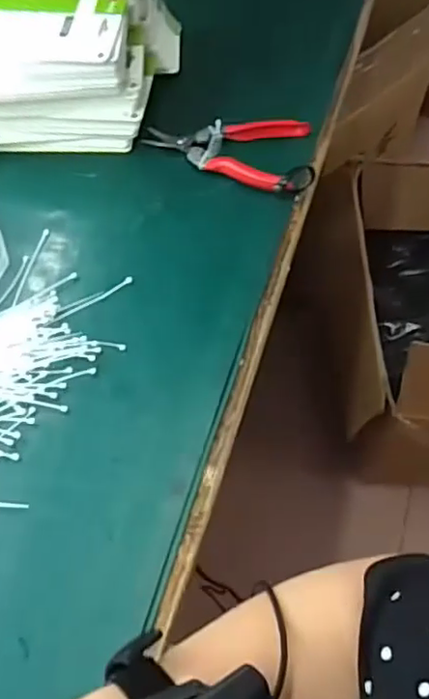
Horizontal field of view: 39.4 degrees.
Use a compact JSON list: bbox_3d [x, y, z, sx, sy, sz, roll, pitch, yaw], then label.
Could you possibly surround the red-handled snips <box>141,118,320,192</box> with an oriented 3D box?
[{"bbox_3d":[0.025,-0.210,0.598,0.168,0.017,0.097,21,62,14],"label":"red-handled snips"}]

